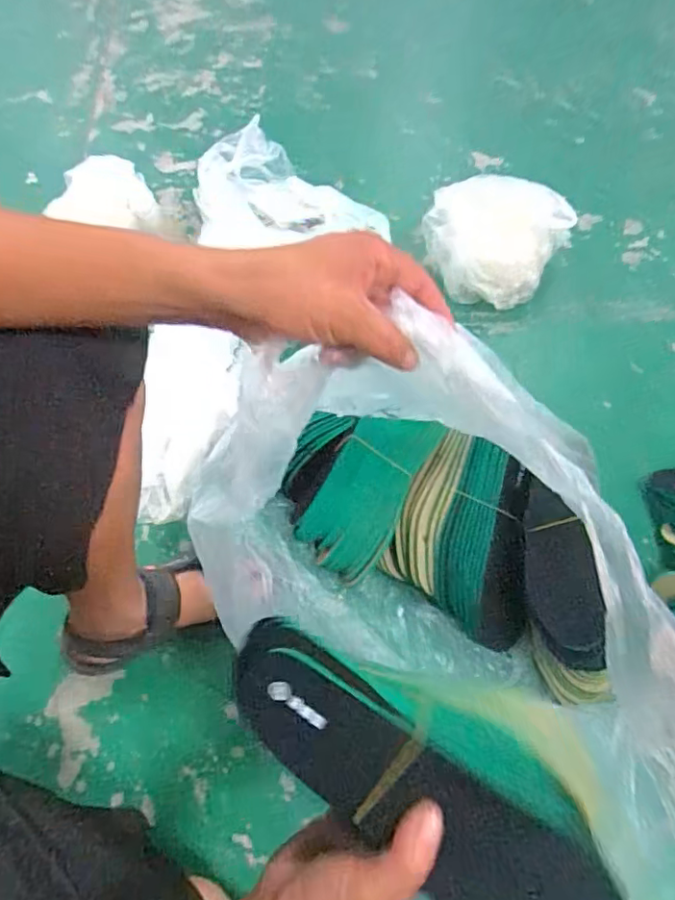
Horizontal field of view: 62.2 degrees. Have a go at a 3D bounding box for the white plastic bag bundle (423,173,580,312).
[{"bbox_3d":[0.251,-0.330,0.910,0.226,0.154,0.168,17,63,10],"label":"white plastic bag bundle"}]

